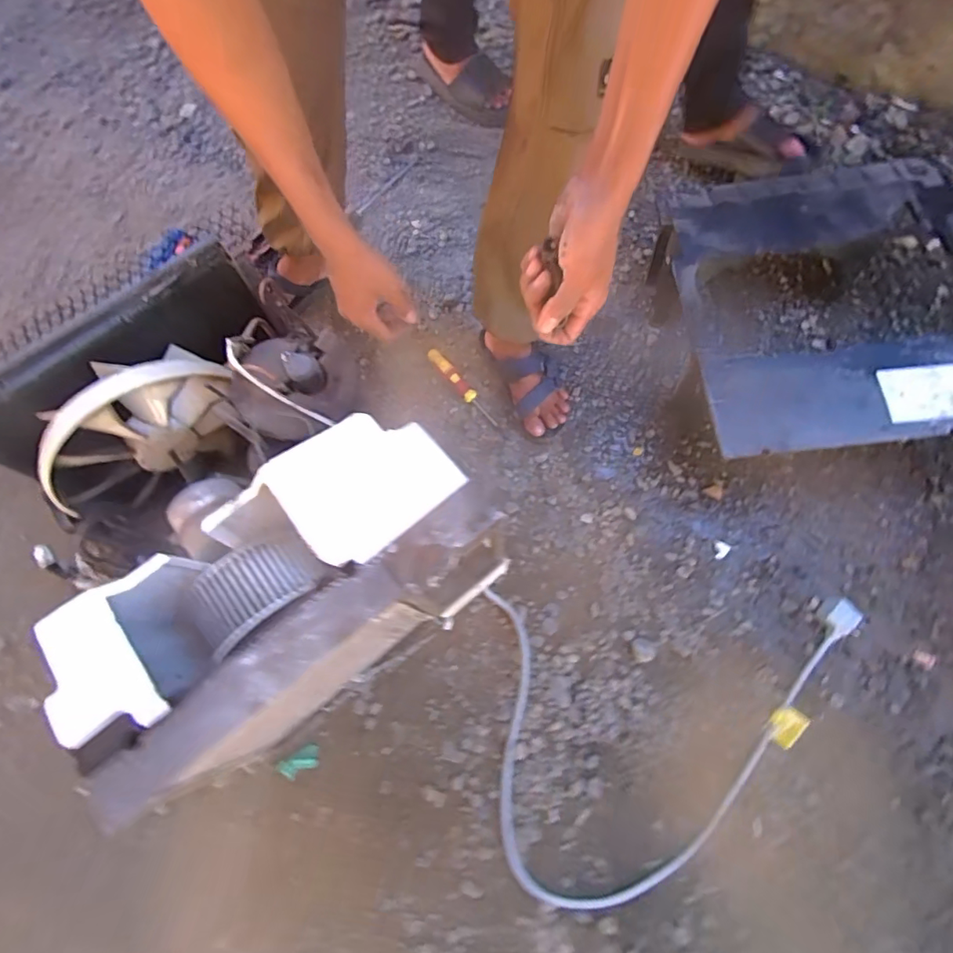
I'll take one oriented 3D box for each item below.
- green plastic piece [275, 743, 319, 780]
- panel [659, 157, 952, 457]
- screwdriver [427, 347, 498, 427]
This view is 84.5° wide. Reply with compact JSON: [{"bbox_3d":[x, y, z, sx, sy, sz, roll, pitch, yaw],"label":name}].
[{"bbox_3d":[-0.254,0.409,0.749,0.058,0.013,0.030,-10,65,-42],"label":"green plastic piece"},{"bbox_3d":[0.548,-0.287,0.795,0.461,0.056,0.507,-5,71,1],"label":"panel"},{"bbox_3d":[-0.027,-0.160,0.929,0.023,0.028,0.179,-38,73,-10],"label":"screwdriver"}]

